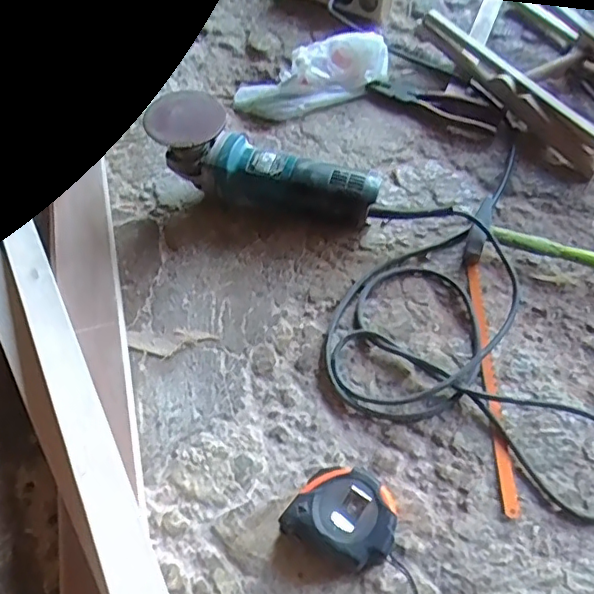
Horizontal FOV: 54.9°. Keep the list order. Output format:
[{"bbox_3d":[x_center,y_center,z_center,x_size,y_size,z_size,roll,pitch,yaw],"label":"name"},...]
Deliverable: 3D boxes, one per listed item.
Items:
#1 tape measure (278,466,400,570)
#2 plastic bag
[{"bbox_3d":[0.040,0.180,0.478,0.084,0.043,0.069,19,58,16],"label":"tape measure"},{"bbox_3d":[0.021,-0.318,0.814,0.210,0.061,0.116,-29,58,-16],"label":"plastic bag"}]

